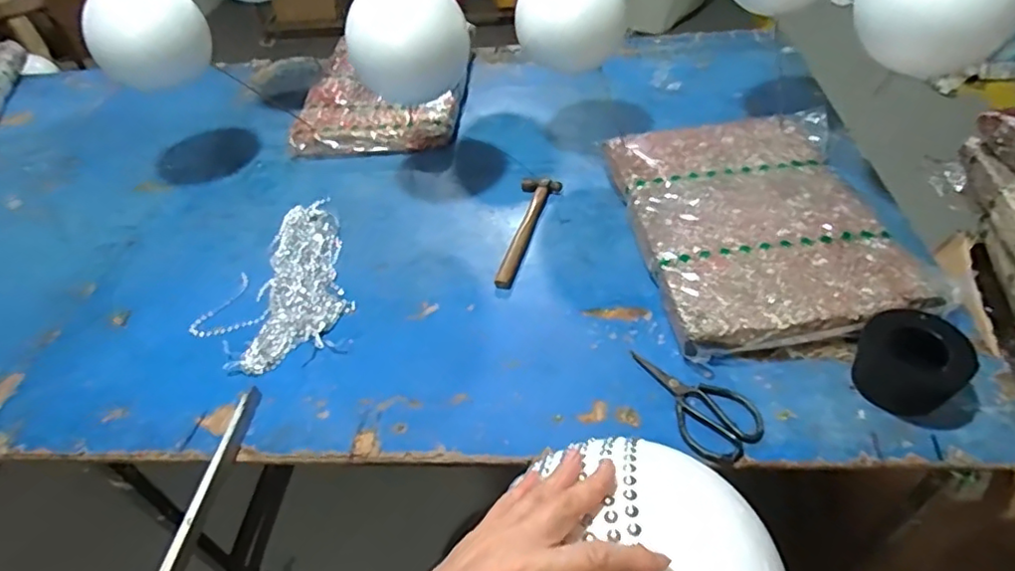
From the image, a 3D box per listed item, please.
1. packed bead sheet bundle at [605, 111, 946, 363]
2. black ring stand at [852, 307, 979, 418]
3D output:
[{"bbox_3d":[0.403,-0.111,0.951,0.398,0.062,0.526,-6,44,0],"label":"packed bead sheet bundle"},{"bbox_3d":[0.492,0.090,0.714,0.111,0.086,0.109,-31,50,-24],"label":"black ring stand"}]

